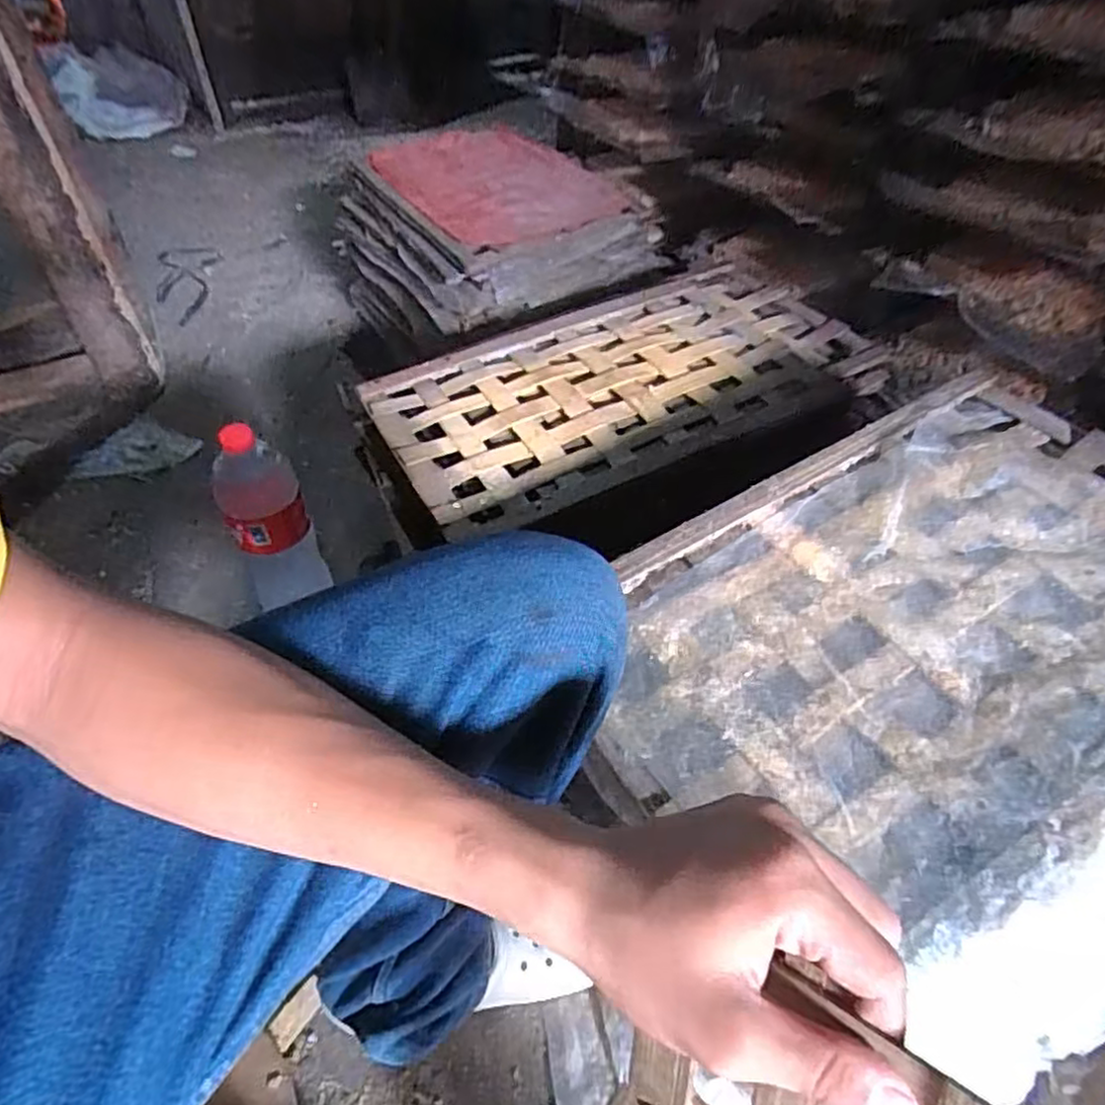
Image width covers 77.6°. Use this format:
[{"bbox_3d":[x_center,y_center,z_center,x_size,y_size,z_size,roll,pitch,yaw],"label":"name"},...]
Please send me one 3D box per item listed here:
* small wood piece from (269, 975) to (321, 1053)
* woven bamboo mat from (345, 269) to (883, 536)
[{"bbox_3d":[-0.232,0.418,0.625,0.026,0.012,0.054,46,58,-4],"label":"small wood piece"},{"bbox_3d":[0.096,-0.223,0.898,0.631,0.068,0.361,-18,49,-17],"label":"woven bamboo mat"}]

